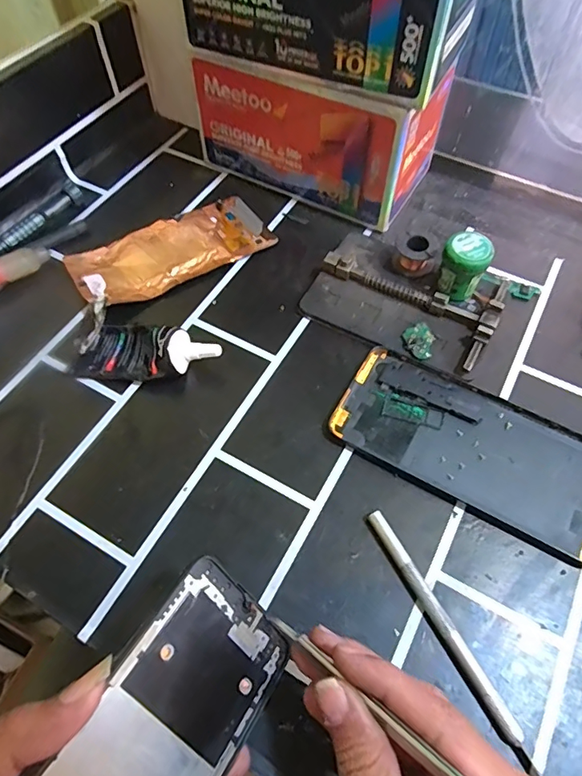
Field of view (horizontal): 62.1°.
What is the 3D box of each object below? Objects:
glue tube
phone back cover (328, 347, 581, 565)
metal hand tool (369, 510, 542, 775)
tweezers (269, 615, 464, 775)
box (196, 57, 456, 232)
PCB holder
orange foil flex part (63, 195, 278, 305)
[{"bbox_3d":[-0.095,-0.022,0.311,0.092,0.029,0.044,15,61,8],"label":"glue tube"},{"bbox_3d":[0.110,0.033,0.292,0.161,0.006,0.073,27,63,15],"label":"phone back cover"},{"bbox_3d":[0.077,0.121,0.240,0.008,0.007,0.130,-24,63,-14],"label":"metal hand tool"},{"bbox_3d":[0.042,0.124,0.169,0.137,0.015,0.004,25,61,37],"label":"tweezers"},{"bbox_3d":[0.023,-0.215,0.390,0.174,0.092,0.086,28,63,15],"label":"box"},{"bbox_3d":[0.080,-0.064,0.340,0.125,0.022,0.083,27,63,15],"label":"PCB holder"},{"bbox_3d":[-0.091,-0.106,0.373,0.148,0.009,0.065,-28,64,-15],"label":"orange foil flex part"}]

